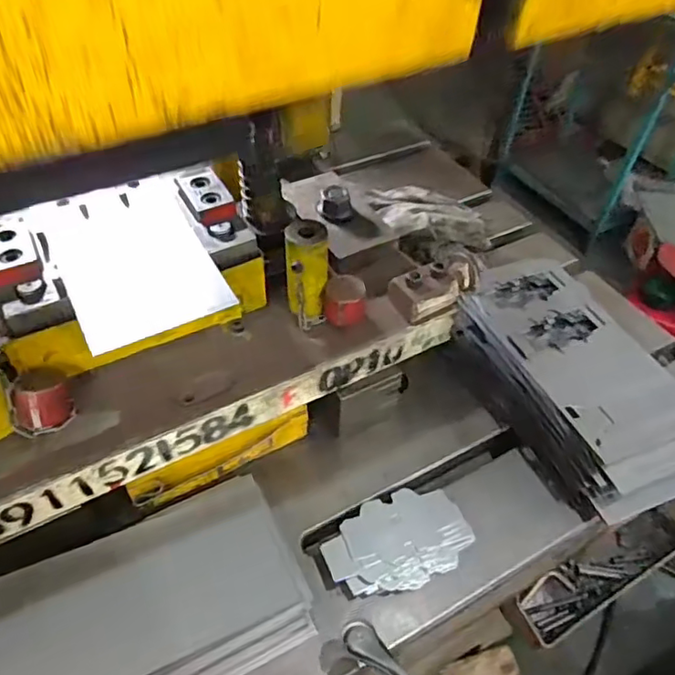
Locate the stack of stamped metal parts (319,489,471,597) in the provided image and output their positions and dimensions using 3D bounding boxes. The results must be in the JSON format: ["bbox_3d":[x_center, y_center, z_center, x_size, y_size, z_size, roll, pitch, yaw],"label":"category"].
[{"bbox_3d":[0.057,0.193,0.548,0.138,0.028,0.080,-15,50,-15],"label":"stack of stamped metal parts"}]

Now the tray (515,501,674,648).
[{"bbox_3d":[0.382,0.328,0.809,0.324,0.058,0.091,-17,51,-16],"label":"tray"}]

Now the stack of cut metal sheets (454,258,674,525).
[{"bbox_3d":[0.261,0.037,0.658,0.163,0.100,0.318,-16,50,-16],"label":"stack of cut metal sheets"}]

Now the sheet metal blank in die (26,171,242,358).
[{"bbox_3d":[-0.187,-0.077,0.519,0.122,0.009,0.204,-21,54,-20],"label":"sheet metal blank in die"}]

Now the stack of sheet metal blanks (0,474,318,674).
[{"bbox_3d":[-0.159,0.230,0.467,0.258,0.040,0.149,-19,80,-27],"label":"stack of sheet metal blanks"}]

